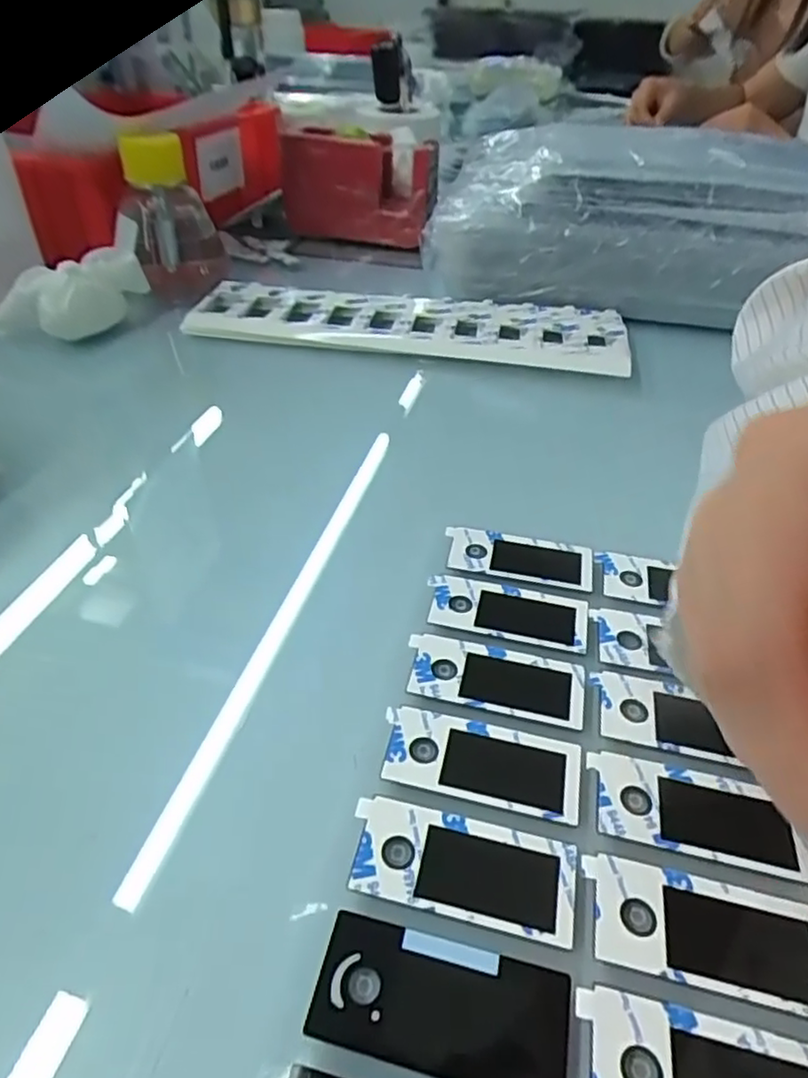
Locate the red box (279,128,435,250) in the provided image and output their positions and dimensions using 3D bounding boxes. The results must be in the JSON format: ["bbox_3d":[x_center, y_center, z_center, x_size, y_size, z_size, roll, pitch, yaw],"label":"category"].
[{"bbox_3d":[-0.041,-0.313,0.583,0.134,0.076,0.053,9,40,8],"label":"red box"}]

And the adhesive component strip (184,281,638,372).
[{"bbox_3d":[0.001,-0.145,0.445,0.289,0.014,0.080,8,40,7],"label":"adhesive component strip"}]

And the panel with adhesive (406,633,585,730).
[{"bbox_3d":[0.032,0.048,0.229,0.060,0.004,0.028,10,41,9],"label":"panel with adhesive"}]

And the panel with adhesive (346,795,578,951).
[{"bbox_3d":[0.016,0.089,0.179,0.060,0.004,0.027,10,41,9],"label":"panel with adhesive"}]

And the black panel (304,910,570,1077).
[{"bbox_3d":[0.009,0.110,0.155,0.059,0.004,0.028,10,41,9],"label":"black panel"}]

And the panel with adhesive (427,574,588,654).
[{"bbox_3d":[0.040,0.028,0.252,0.060,0.004,0.027,9,40,8],"label":"panel with adhesive"}]

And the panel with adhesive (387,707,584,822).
[{"bbox_3d":[0.024,0.068,0.204,0.060,0.004,0.027,10,41,9],"label":"panel with adhesive"}]

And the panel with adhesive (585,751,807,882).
[{"bbox_3d":[0.086,0.080,0.192,0.059,0.004,0.026,10,41,9],"label":"panel with adhesive"}]

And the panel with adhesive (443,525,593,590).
[{"bbox_3d":[0.048,0.009,0.277,0.060,0.007,0.028,9,40,7],"label":"panel with adhesive"}]

